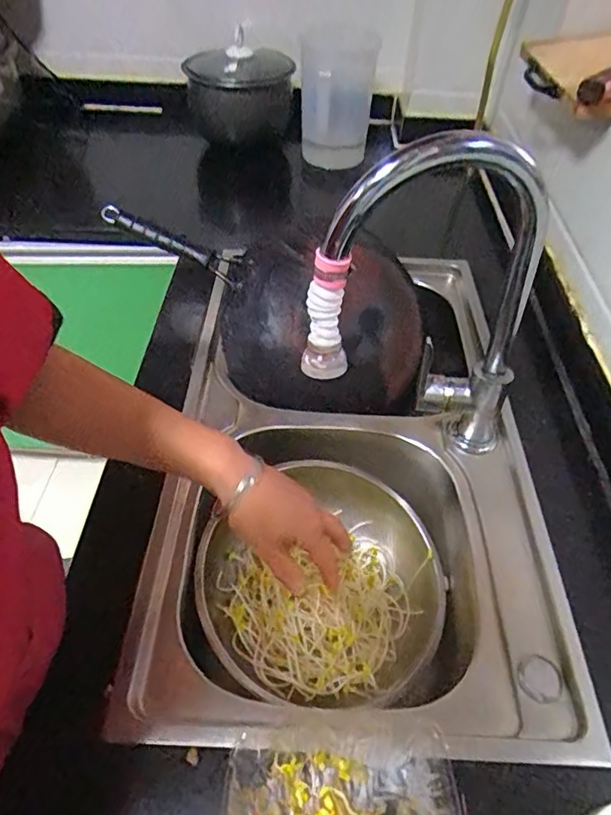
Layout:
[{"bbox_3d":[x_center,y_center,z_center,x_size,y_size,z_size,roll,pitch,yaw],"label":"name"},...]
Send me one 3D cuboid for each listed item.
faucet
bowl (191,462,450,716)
[{"bbox_3d":[0.115,-0.068,0.519,0.248,0.368,0.072,-8,50,-9],"label":"faucet"},{"bbox_3d":[0.017,0.200,0.634,0.286,0.120,0.279,2,49,-2],"label":"bowl"}]

